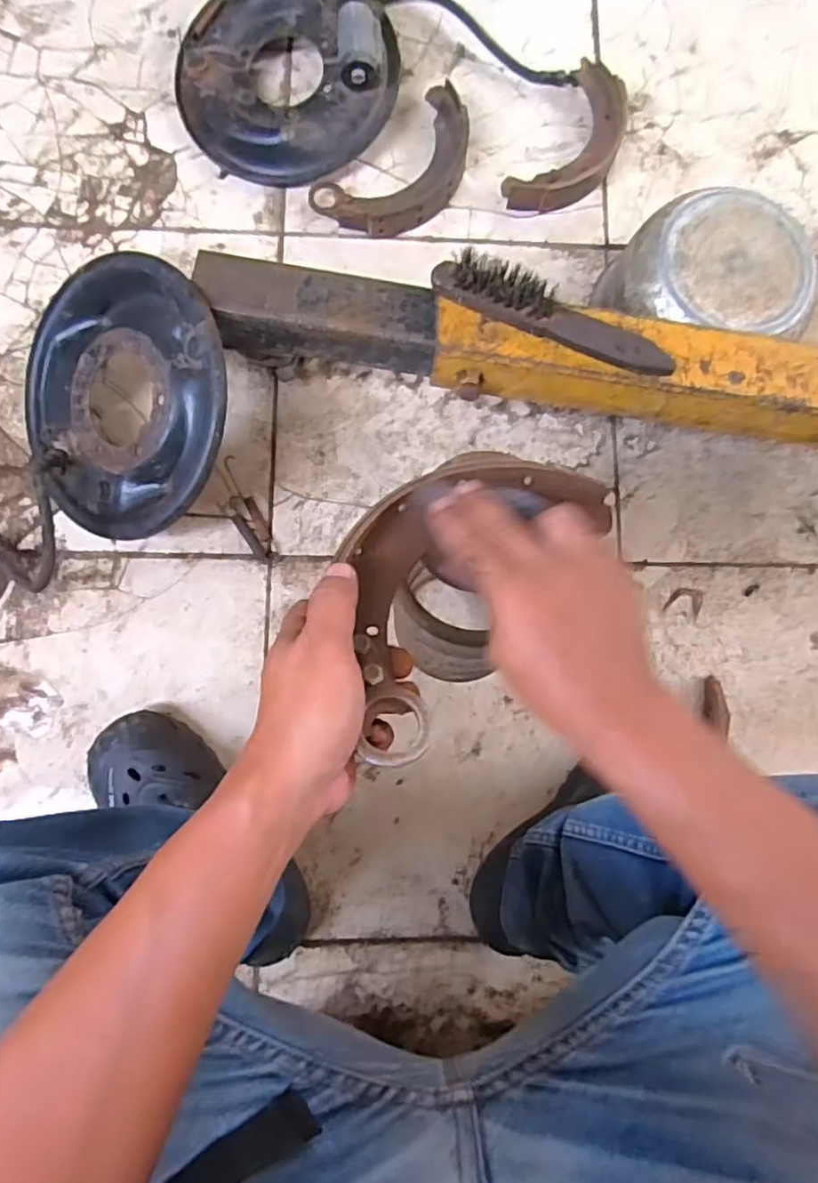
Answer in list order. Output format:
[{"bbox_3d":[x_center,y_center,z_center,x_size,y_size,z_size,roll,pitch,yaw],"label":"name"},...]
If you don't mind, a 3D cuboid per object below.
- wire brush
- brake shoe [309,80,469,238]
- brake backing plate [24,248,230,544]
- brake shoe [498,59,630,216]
[{"bbox_3d":[0.132,-0.249,0.586,0.229,0.036,0.035,23,81,0],"label":"wire brush"},{"bbox_3d":[-0.004,-0.513,0.793,0.219,0.034,0.115,-41,86,-7],"label":"brake shoe"},{"bbox_3d":[-0.286,-0.190,0.651,0.262,0.038,0.259,3,97,25],"label":"brake backing plate"},{"bbox_3d":[0.210,-0.560,0.810,0.103,0.037,0.220,32,82,2],"label":"brake shoe"}]

